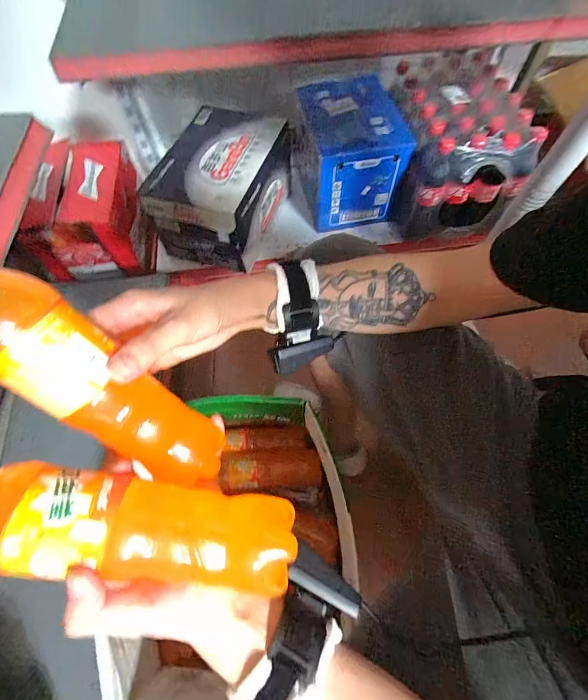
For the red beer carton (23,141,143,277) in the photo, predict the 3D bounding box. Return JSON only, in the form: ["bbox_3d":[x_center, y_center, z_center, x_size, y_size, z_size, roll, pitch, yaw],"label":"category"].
[{"bbox_3d":[-0.526,-0.365,0.862,0.210,0.192,0.301,-7,65,-2],"label":"red beer carton"}]

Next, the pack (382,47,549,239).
[{"bbox_3d":[0.365,-0.488,0.785,0.263,0.246,0.330,-2,65,0],"label":"pack"}]

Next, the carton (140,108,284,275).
[{"bbox_3d":[-0.185,-0.404,0.802,0.232,0.181,0.333,16,66,8],"label":"carton"}]

